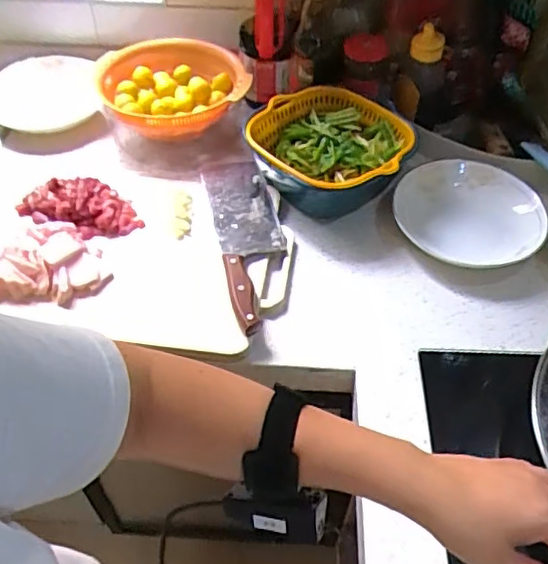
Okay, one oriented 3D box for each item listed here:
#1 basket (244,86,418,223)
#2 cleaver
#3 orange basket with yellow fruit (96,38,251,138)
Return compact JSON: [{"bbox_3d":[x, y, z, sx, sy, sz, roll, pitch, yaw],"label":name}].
[{"bbox_3d":[0.073,-0.183,0.854,0.220,0.108,0.185,5,51,1],"label":"basket"},{"bbox_3d":[-0.031,-0.059,0.777,0.085,0.030,0.297,-8,52,-10],"label":"cleaver"},{"bbox_3d":[-0.145,-0.279,0.906,0.206,0.092,0.216,2,51,-2],"label":"orange basket with yellow fruit"}]

